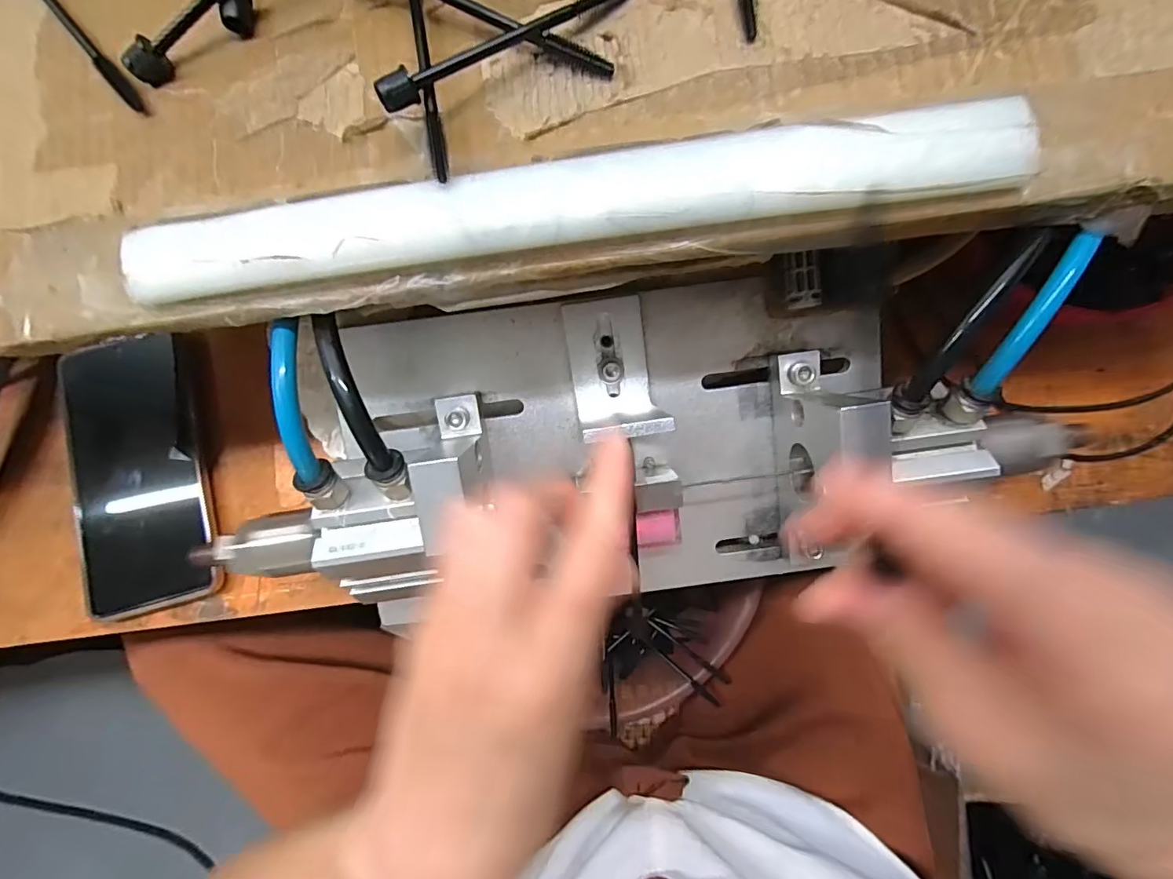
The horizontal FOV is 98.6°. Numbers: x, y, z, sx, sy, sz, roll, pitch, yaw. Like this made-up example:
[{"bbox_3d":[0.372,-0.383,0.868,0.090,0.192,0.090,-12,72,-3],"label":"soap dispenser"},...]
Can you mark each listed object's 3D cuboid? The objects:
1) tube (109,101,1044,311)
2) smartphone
[{"bbox_3d":[-0.007,-0.076,0.164,0.283,0.016,0.026,-7,84,2],"label":"tube"},{"bbox_3d":[-0.268,0.021,0.299,0.073,0.012,0.159,-16,79,-1],"label":"smartphone"}]

